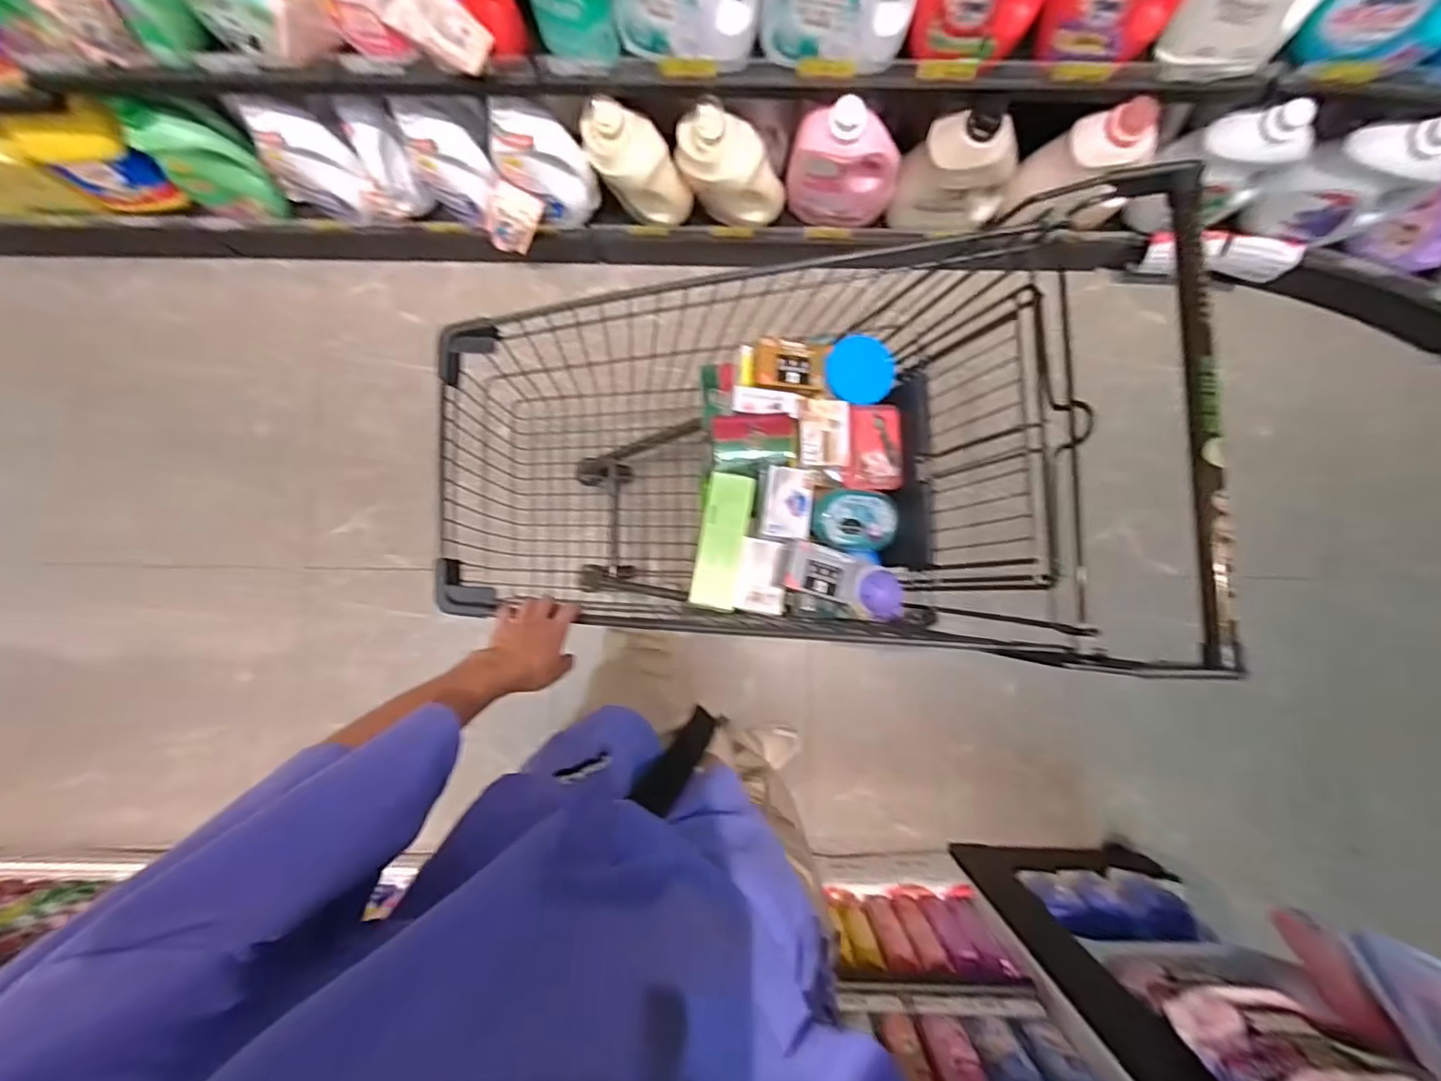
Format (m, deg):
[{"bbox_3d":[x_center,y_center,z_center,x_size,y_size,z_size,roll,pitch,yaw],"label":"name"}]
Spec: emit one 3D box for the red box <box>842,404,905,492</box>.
[{"bbox_3d":[0.216,-0.129,0.884,0.080,0.033,0.113,3,86,2],"label":"red box"}]

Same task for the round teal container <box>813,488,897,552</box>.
[{"bbox_3d":[0.188,-0.029,0.886,0.110,0.035,0.080,7,86,2],"label":"round teal container"}]

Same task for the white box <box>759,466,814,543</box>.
[{"bbox_3d":[0.093,-0.052,0.872,0.067,0.026,0.099,8,86,2],"label":"white box"}]

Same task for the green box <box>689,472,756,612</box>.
[{"bbox_3d":[0.003,0.001,0.883,0.062,0.030,0.185,10,86,2],"label":"green box"}]

